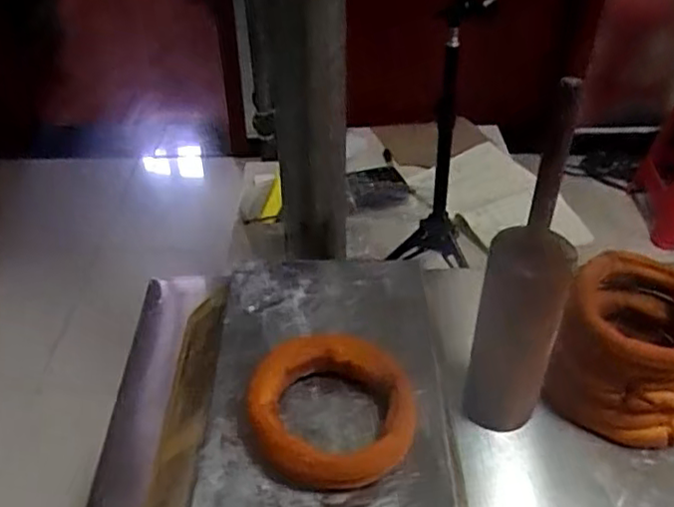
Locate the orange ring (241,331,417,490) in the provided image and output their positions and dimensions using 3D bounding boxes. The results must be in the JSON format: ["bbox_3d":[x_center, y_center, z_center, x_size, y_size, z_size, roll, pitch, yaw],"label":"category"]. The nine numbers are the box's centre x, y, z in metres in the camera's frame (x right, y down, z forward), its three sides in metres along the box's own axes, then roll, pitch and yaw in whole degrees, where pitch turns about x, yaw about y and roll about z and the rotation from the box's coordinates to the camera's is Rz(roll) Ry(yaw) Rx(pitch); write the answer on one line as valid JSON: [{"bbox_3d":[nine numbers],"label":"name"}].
[{"bbox_3d":[-0.007,0.143,0.596,0.143,0.049,0.140,-1,40,0],"label":"orange ring"}]

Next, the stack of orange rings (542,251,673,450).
[{"bbox_3d":[0.340,0.108,0.746,0.159,0.142,0.161,11,42,13],"label":"stack of orange rings"}]

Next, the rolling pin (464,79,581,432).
[{"bbox_3d":[0.189,0.048,0.655,0.080,0.356,0.074,10,41,13],"label":"rolling pin"}]

